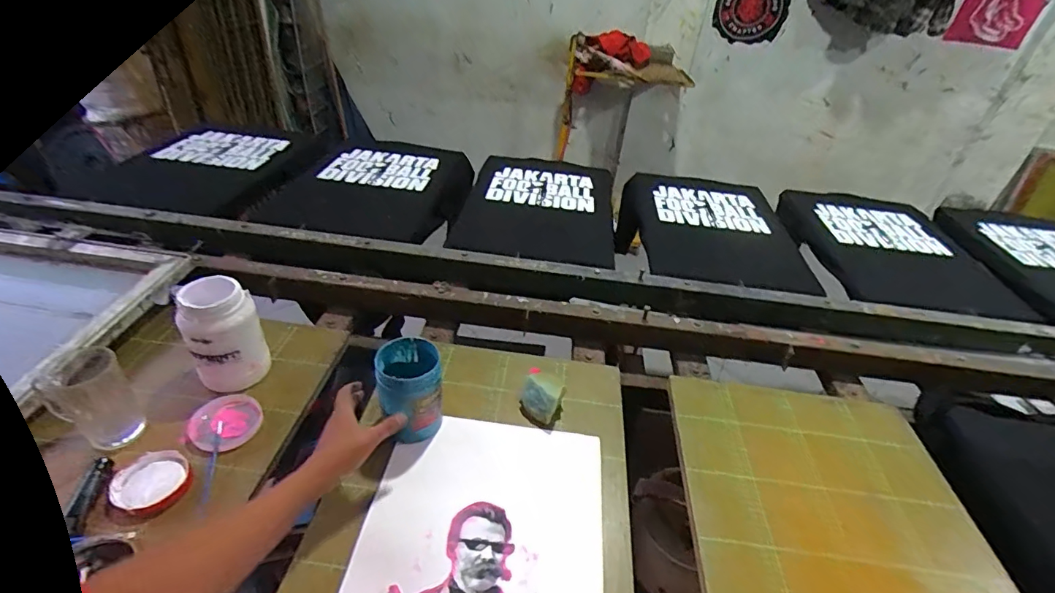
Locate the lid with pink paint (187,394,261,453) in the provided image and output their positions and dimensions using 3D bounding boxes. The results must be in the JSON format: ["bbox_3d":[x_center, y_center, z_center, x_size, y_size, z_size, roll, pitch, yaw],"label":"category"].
[{"bbox_3d":[-0.435,0.181,0.712,0.084,0.020,0.091,3,37,-2],"label":"lid with pink paint"}]

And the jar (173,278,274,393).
[{"bbox_3d":[-0.461,0.058,0.744,0.104,0.153,0.083,-20,44,-29],"label":"jar"}]

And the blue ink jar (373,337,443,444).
[{"bbox_3d":[-0.169,0.133,0.702,0.084,0.121,0.092,-10,40,-19],"label":"blue ink jar"}]

